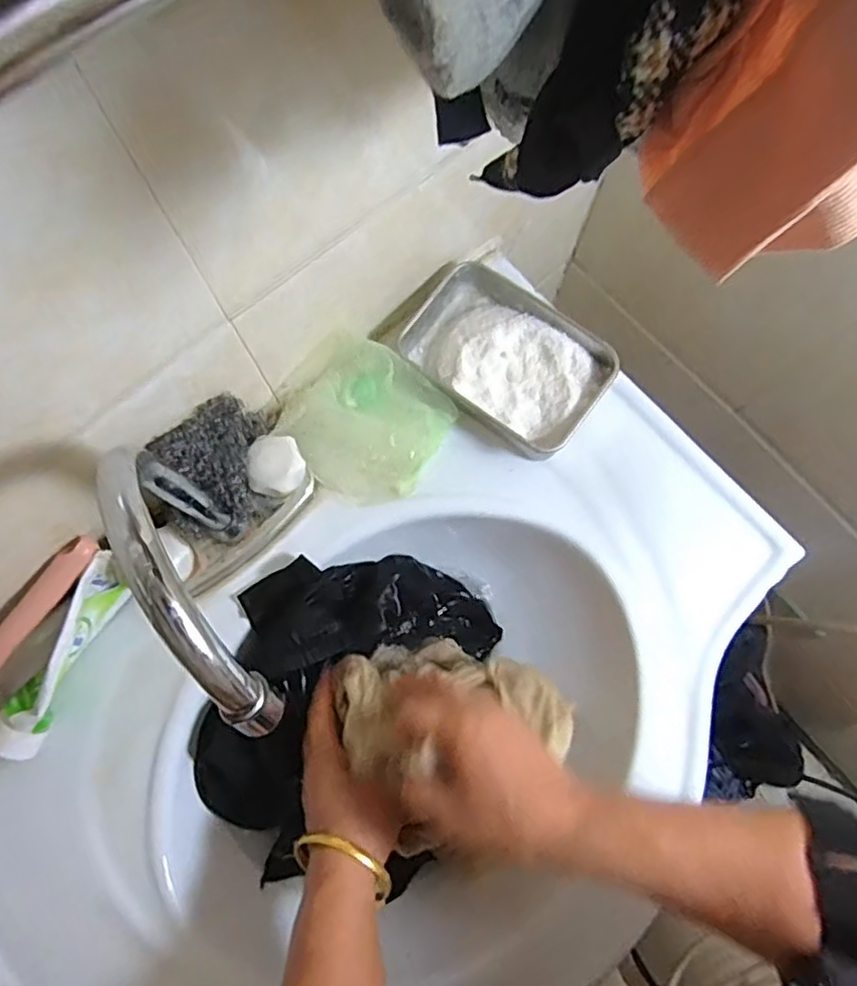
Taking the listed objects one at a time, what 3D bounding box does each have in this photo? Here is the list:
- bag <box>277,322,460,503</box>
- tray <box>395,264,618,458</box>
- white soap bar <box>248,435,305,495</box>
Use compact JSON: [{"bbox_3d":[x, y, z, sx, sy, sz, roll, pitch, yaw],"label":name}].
[{"bbox_3d":[-0.047,-0.054,0.493,0.111,0.040,0.106,41,80,8],"label":"bag"},{"bbox_3d":[0.057,-0.099,0.502,0.146,0.035,0.103,36,79,7],"label":"tray"},{"bbox_3d":[-0.105,-0.020,0.458,0.037,0.014,0.039,0,77,-1],"label":"white soap bar"}]

